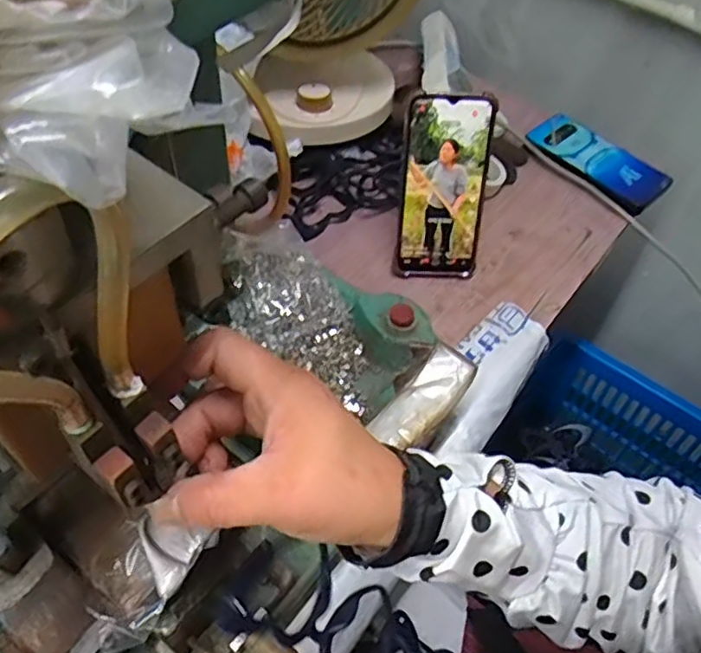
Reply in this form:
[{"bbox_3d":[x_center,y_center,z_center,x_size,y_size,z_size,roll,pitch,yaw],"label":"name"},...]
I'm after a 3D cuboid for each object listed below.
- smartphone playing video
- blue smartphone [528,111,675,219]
[{"bbox_3d":[0.086,-0.125,0.581,0.077,0.166,0.010,2,27,-4],"label":"smartphone playing video"},{"bbox_3d":[0.284,-0.194,0.725,0.074,0.014,0.161,-34,63,-25],"label":"blue smartphone"}]

